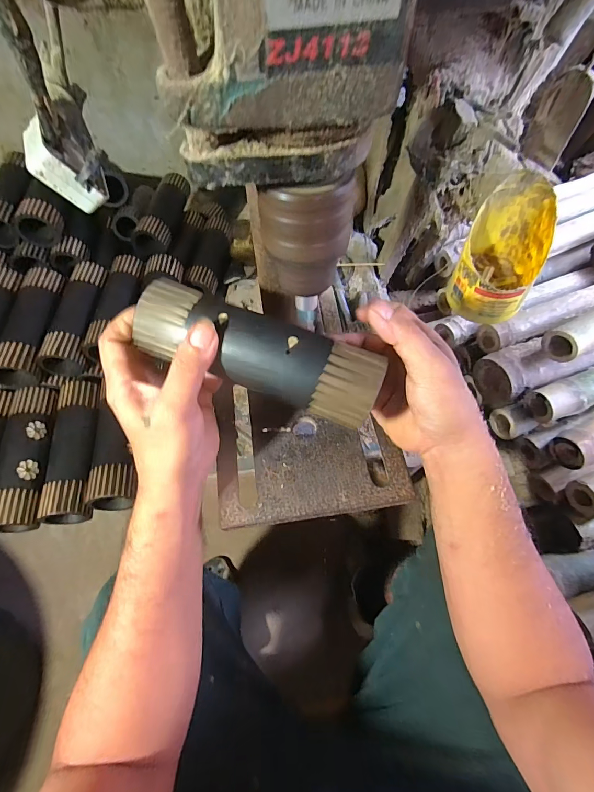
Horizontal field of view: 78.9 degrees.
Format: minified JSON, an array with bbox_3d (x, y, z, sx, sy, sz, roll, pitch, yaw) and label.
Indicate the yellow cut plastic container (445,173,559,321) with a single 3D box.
[{"bbox_3d":[0.245,-0.167,0.430,0.092,0.132,0.098,29,66,15],"label":"yellow cut plastic container"}]

